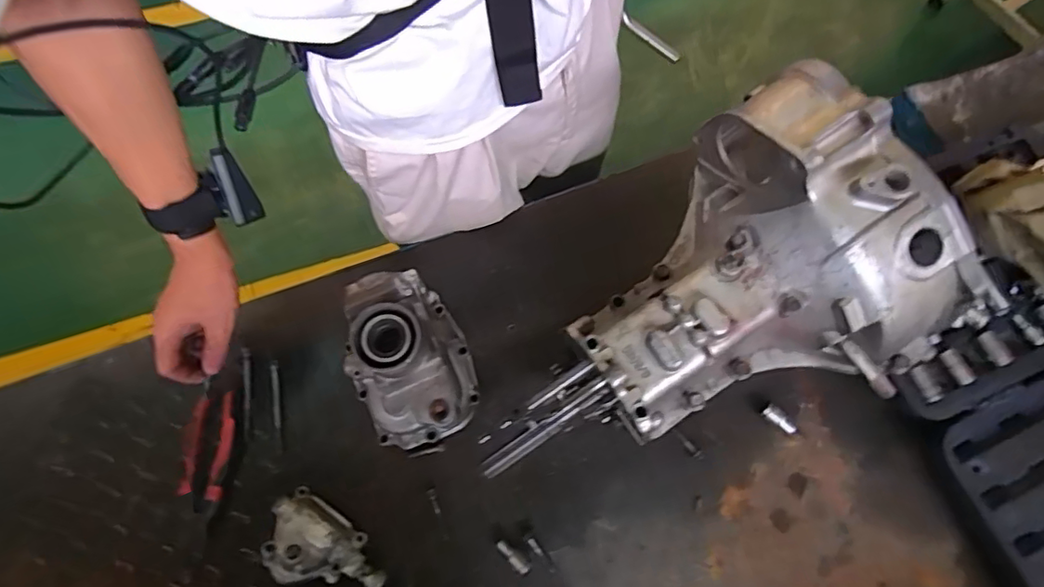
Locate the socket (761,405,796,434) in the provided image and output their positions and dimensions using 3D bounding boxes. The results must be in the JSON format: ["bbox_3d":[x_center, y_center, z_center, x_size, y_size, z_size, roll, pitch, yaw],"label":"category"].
[{"bbox_3d":[0.293,0.144,0.610,0.040,0.018,0.014,38,75,11],"label":"socket"}]

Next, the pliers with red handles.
[{"bbox_3d":[-0.336,0.185,0.571,0.051,0.015,0.147,-4,72,-3],"label":"pliers with red handles"}]

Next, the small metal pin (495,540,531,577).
[{"bbox_3d":[-0.009,0.275,0.562,0.044,0.019,0.019,39,75,11],"label":"small metal pin"}]

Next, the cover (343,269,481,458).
[{"bbox_3d":[-0.119,0.069,0.558,0.124,0.135,0.176,-18,73,-7],"label":"cover"}]

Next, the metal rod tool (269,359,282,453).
[{"bbox_3d":[-0.274,0.125,0.598,0.008,0.012,0.099,-8,72,-4],"label":"metal rod tool"}]

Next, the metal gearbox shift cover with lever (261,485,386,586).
[{"bbox_3d":[-0.200,0.259,0.534,0.128,0.032,0.074,38,50,3],"label":"metal gearbox shift cover with lever"}]

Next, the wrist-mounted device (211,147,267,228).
[{"bbox_3d":[-0.268,-0.099,0.501,0.024,0.016,0.071,-18,117,-7],"label":"wrist-mounted device"}]

